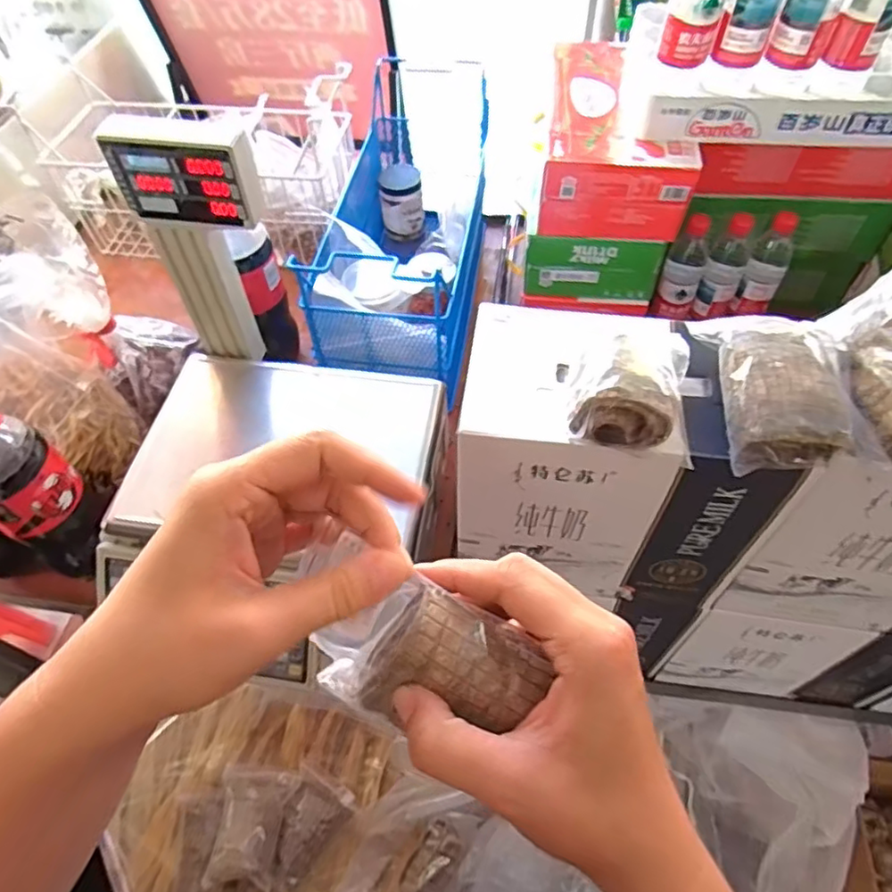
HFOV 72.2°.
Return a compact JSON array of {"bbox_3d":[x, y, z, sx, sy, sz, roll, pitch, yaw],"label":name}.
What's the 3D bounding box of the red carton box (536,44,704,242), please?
[{"bbox_3d":[0.248,-0.475,0.940,0.206,0.121,0.328,3,55,5],"label":"red carton box"}]

